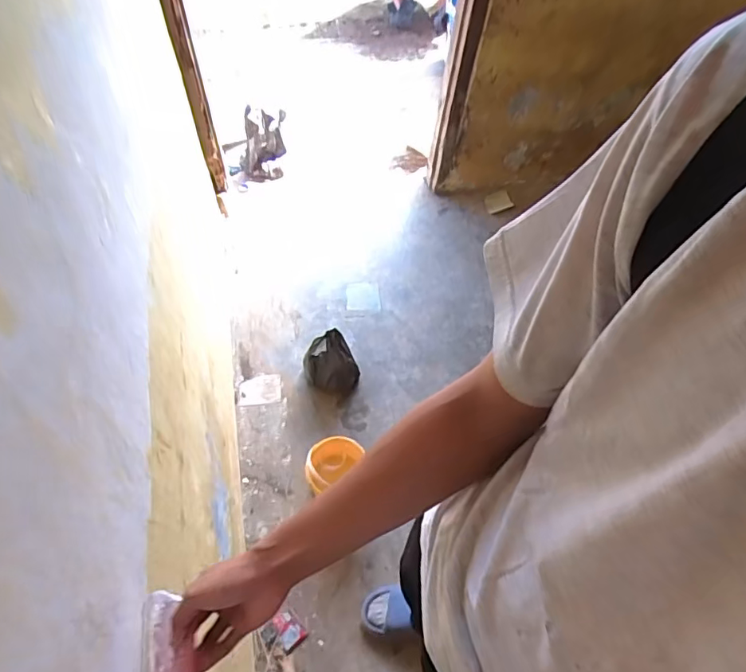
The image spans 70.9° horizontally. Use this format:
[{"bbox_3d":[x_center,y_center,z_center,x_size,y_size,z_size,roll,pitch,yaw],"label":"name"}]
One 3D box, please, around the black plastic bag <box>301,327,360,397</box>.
[{"bbox_3d":[-0.116,0.093,1.499,0.131,0.178,0.129,-33,68,-17],"label":"black plastic bag"}]

